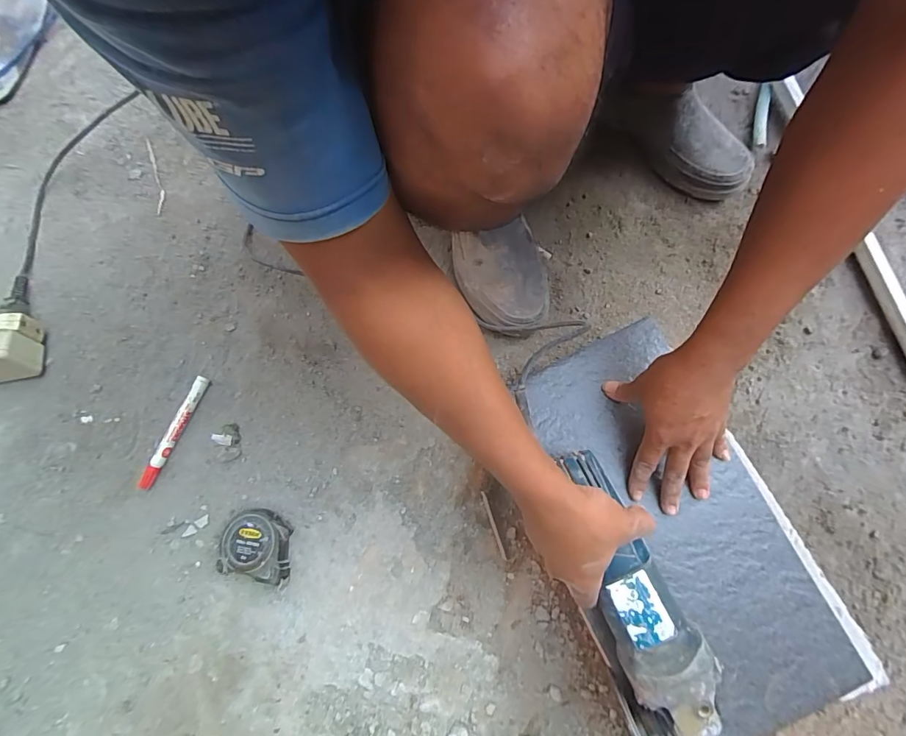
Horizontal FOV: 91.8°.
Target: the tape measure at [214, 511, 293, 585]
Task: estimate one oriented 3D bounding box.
[{"bbox_3d":[-0.218,0.199,0.497,0.081,0.040,0.072,9,74,4],"label":"tape measure"}]

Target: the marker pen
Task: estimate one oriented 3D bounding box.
[{"bbox_3d":[-0.349,0.079,0.549,0.016,0.017,0.148,22,79,5],"label":"marker pen"}]

